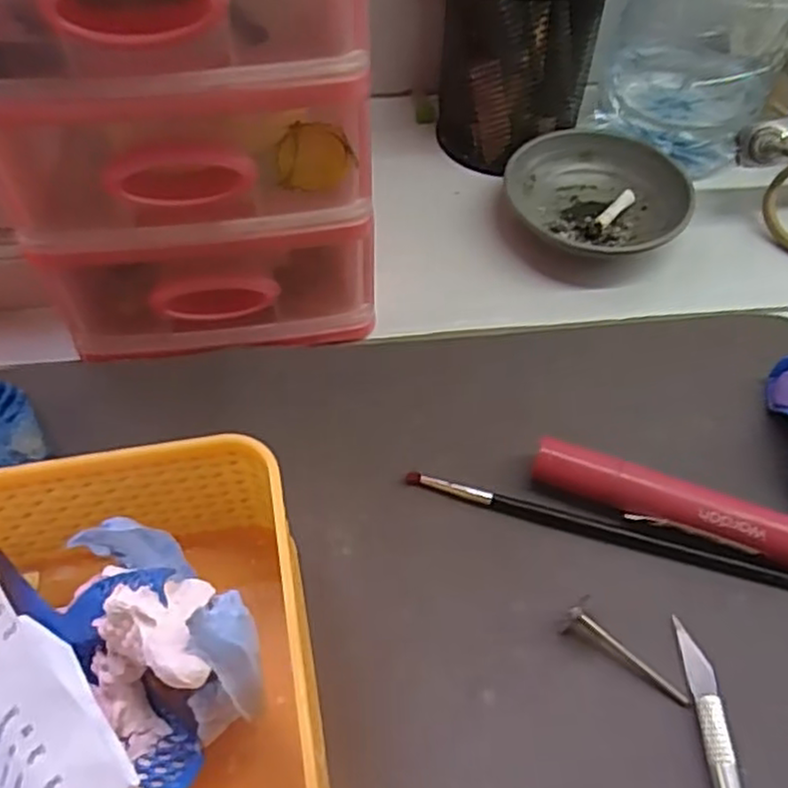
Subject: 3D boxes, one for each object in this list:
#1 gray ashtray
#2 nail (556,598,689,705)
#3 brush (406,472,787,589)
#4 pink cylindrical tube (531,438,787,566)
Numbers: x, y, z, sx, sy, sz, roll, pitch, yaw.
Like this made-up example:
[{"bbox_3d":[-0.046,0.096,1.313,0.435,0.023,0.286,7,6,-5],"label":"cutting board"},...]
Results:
[{"bbox_3d":[0.102,-0.100,0.353,0.080,0.028,0.074,37,62,23],"label":"gray ashtray"},{"bbox_3d":[0.076,0.083,0.228,0.044,0.012,0.010,31,60,20],"label":"nail"},{"bbox_3d":[0.088,0.052,0.255,0.170,0.005,0.007,15,56,10],"label":"brush"},{"bbox_3d":[0.102,0.041,0.254,0.105,0.017,0.013,18,56,12],"label":"pink cylindrical tube"}]

